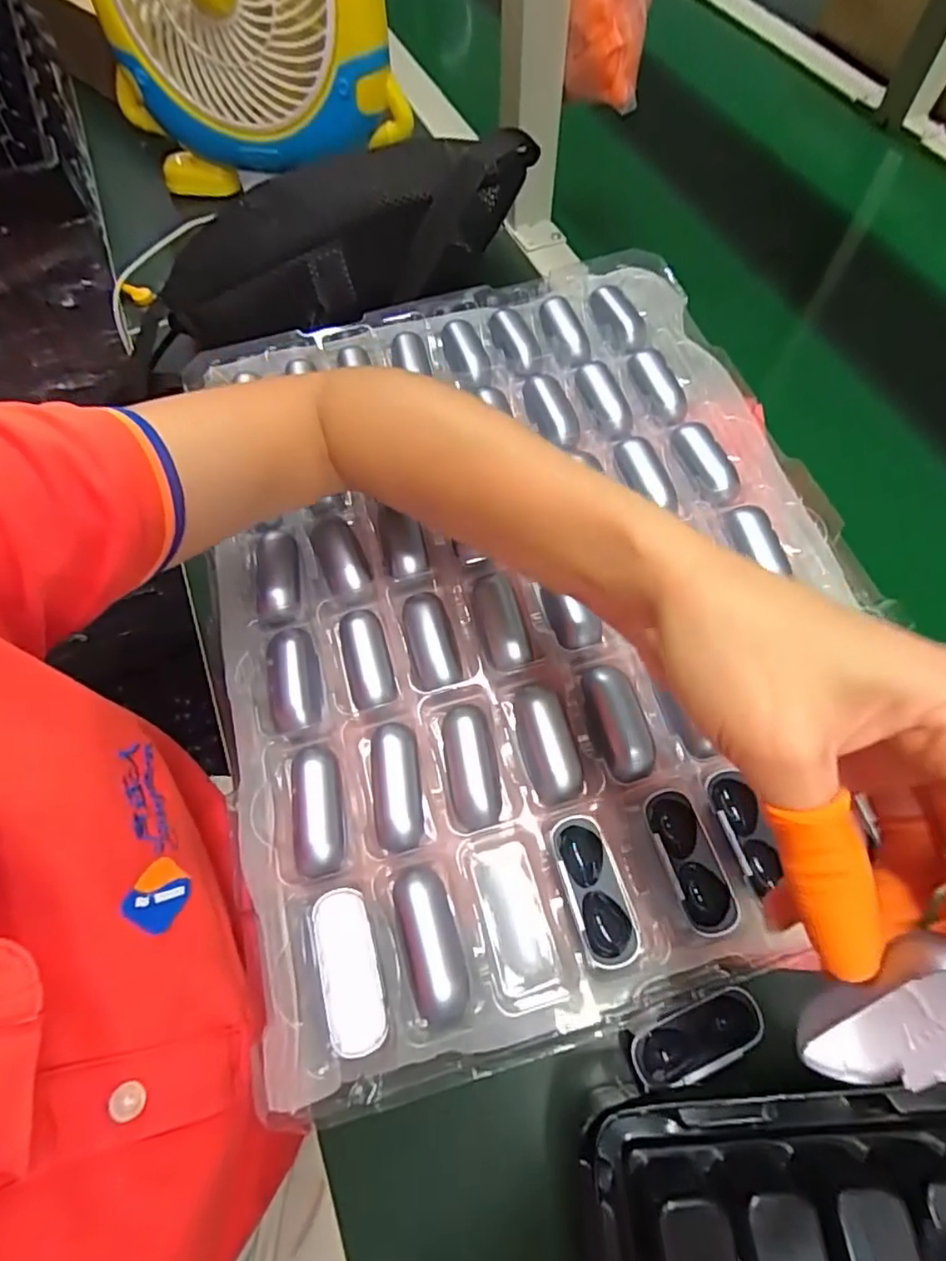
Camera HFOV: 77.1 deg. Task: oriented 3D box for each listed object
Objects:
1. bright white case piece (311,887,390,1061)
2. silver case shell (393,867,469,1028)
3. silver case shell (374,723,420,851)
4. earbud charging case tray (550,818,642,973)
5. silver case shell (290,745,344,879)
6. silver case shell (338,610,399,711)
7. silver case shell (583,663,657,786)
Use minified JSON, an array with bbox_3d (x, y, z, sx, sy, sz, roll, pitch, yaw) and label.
[{"bbox_3d":[-0.051,0.141,0.249,0.024,0.015,0.060,-16,64,-6],"label":"bright white case piece"},{"bbox_3d":[-0.018,0.135,0.258,0.023,0.011,0.060,-16,64,-6],"label":"silver case shell"},{"bbox_3d":[-0.036,0.074,0.285,0.021,0.012,0.057,-4,63,0],"label":"silver case shell"},{"bbox_3d":[0.052,0.113,0.260,0.023,0.013,0.060,-15,64,-6],"label":"earbud charging case tray"},{"bbox_3d":[-0.074,0.084,0.282,0.022,0.011,0.057,-9,63,-3],"label":"silver case shell"},{"bbox_3d":[-0.056,0.015,0.313,0.023,0.012,0.055,-15,64,-6],"label":"silver case shell"},{"bbox_3d":[0.072,0.045,0.294,0.025,0.012,0.056,-10,64,-3],"label":"silver case shell"}]

